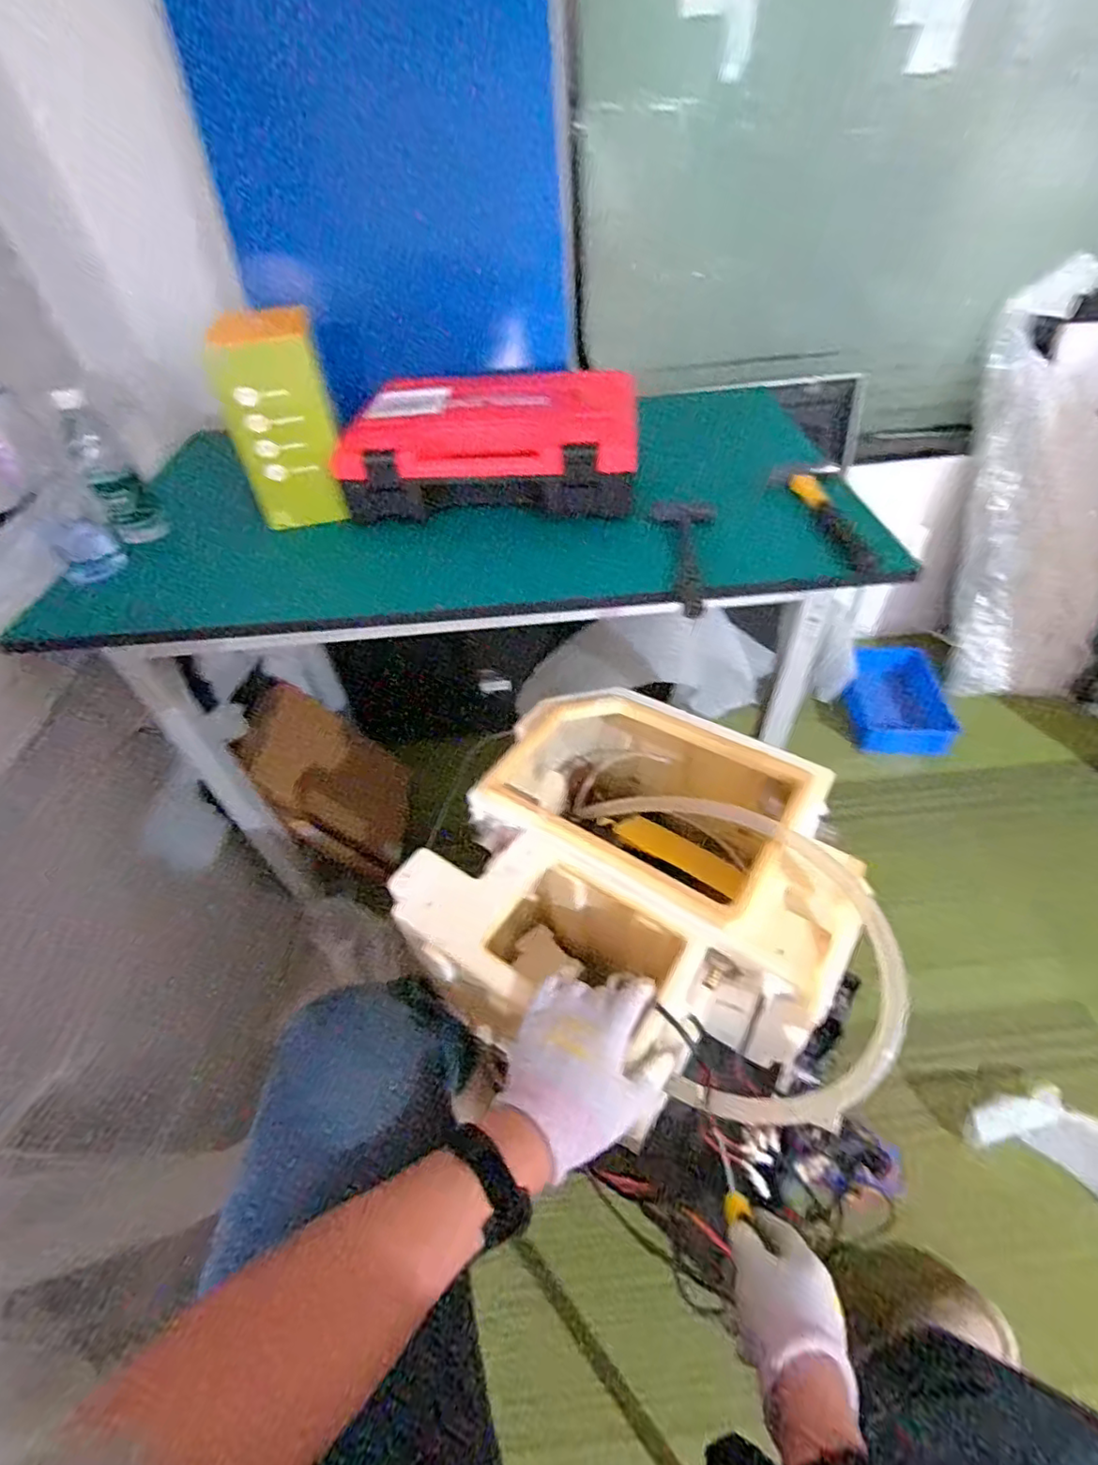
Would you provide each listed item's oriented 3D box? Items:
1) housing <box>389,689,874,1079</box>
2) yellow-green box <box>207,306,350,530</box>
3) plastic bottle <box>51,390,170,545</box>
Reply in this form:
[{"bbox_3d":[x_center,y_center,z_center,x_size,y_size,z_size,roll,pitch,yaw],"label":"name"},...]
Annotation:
[{"bbox_3d":[0.101,0.157,0.661,0.383,0.193,0.398,21,52,23],"label":"housing"},{"bbox_3d":[-0.325,-0.384,0.752,0.121,0.212,0.117,-13,47,-7],"label":"yellow-green box"},{"bbox_3d":[-0.538,-0.322,0.735,0.057,0.166,0.074,-32,52,-23],"label":"plastic bottle"}]

